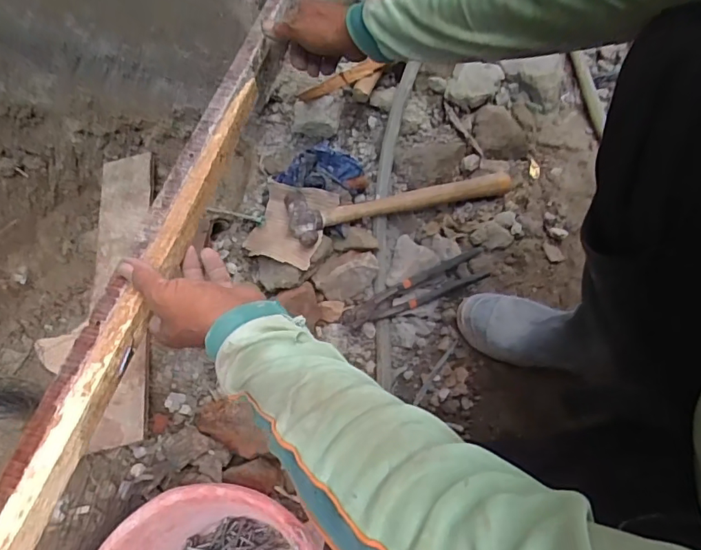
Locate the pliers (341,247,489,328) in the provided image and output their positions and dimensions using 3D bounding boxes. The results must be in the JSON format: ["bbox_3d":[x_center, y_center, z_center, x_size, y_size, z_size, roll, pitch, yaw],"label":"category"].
[{"bbox_3d":[0.099,0.021,0.715,0.228,0.040,0.050,-22,66,-15],"label":"pliers"}]

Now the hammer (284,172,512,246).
[{"bbox_3d":[0.068,-0.119,0.744,0.330,0.044,0.098,-16,65,-12],"label":"hammer"}]

